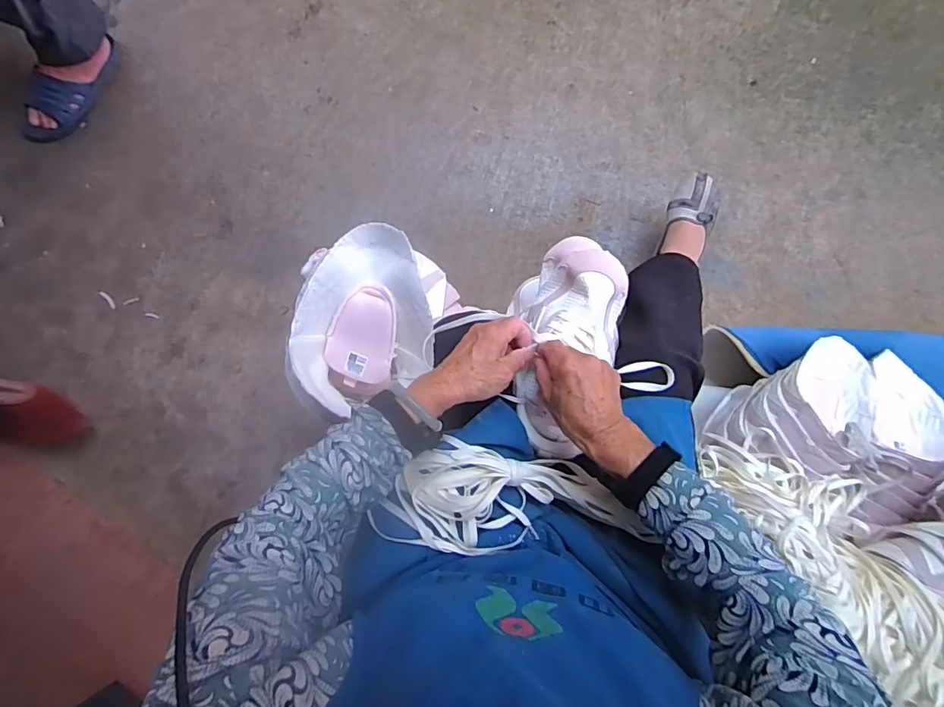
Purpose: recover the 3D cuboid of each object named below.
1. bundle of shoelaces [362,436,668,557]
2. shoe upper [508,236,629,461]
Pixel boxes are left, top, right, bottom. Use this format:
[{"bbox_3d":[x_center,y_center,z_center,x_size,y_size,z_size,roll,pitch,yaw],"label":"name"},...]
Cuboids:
[{"bbox_3d":[0.046,0.158,0.530,0.279,0.049,0.110,7,82,3],"label":"bundle of shoelaces"},{"bbox_3d":[0.107,-0.015,0.581,0.121,0.069,0.258,13,86,4],"label":"shoe upper"}]

